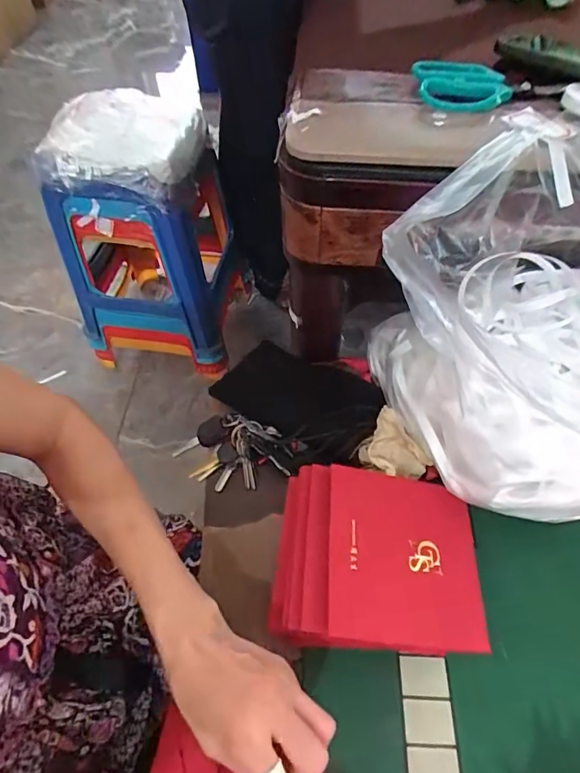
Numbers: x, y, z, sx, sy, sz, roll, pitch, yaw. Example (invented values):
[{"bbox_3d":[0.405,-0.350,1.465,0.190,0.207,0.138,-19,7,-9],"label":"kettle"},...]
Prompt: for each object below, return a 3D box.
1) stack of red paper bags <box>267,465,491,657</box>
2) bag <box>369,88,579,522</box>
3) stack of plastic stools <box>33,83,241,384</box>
[{"bbox_3d":[0.076,0.152,0.400,0.174,0.058,0.139,7,56,6],"label":"stack of red paper bags"},{"bbox_3d":[0.194,-0.065,0.397,0.231,0.219,0.293,10,57,8],"label":"bag"},{"bbox_3d":[-0.332,-0.322,1.057,0.350,0.511,0.286,5,56,4],"label":"stack of plastic stools"}]

